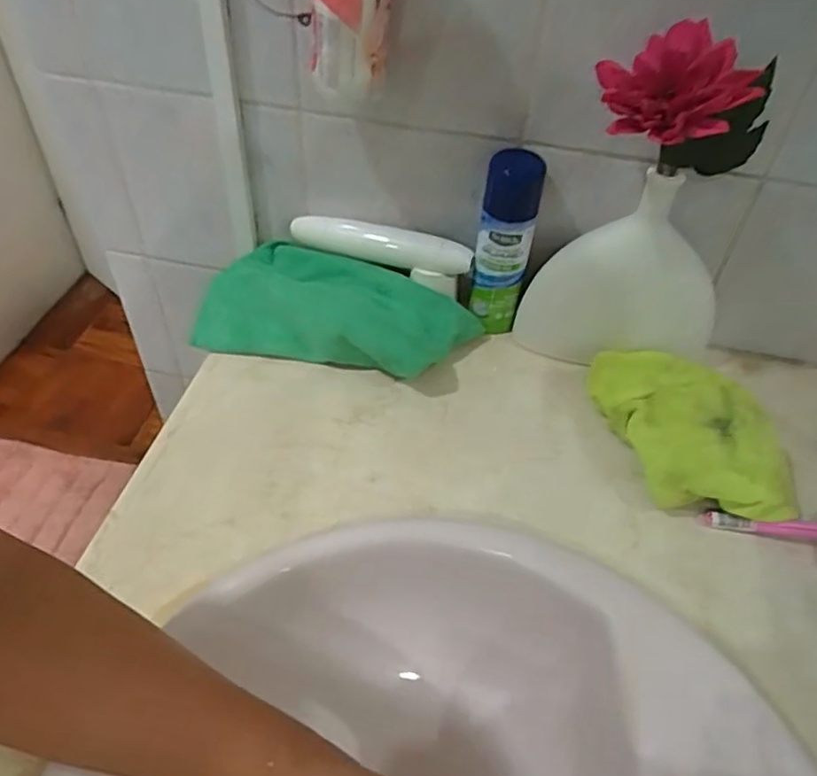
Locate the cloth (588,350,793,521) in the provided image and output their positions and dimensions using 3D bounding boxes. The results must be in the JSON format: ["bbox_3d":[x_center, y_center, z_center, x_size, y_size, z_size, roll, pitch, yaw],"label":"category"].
[{"bbox_3d":[0.235,0.033,0.551,0.114,0.048,0.183,-12,49,-13],"label":"cloth"}]

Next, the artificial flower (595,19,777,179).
[{"bbox_3d":[0.190,-0.196,0.470,0.118,0.095,0.095,23,48,18],"label":"artificial flower"}]

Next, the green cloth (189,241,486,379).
[{"bbox_3d":[-0.065,-0.072,0.631,0.253,0.052,0.118,12,47,8],"label":"green cloth"}]

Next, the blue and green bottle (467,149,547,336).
[{"bbox_3d":[0.087,-0.133,0.610,0.050,0.168,0.051,8,47,5],"label":"blue and green bottle"}]

